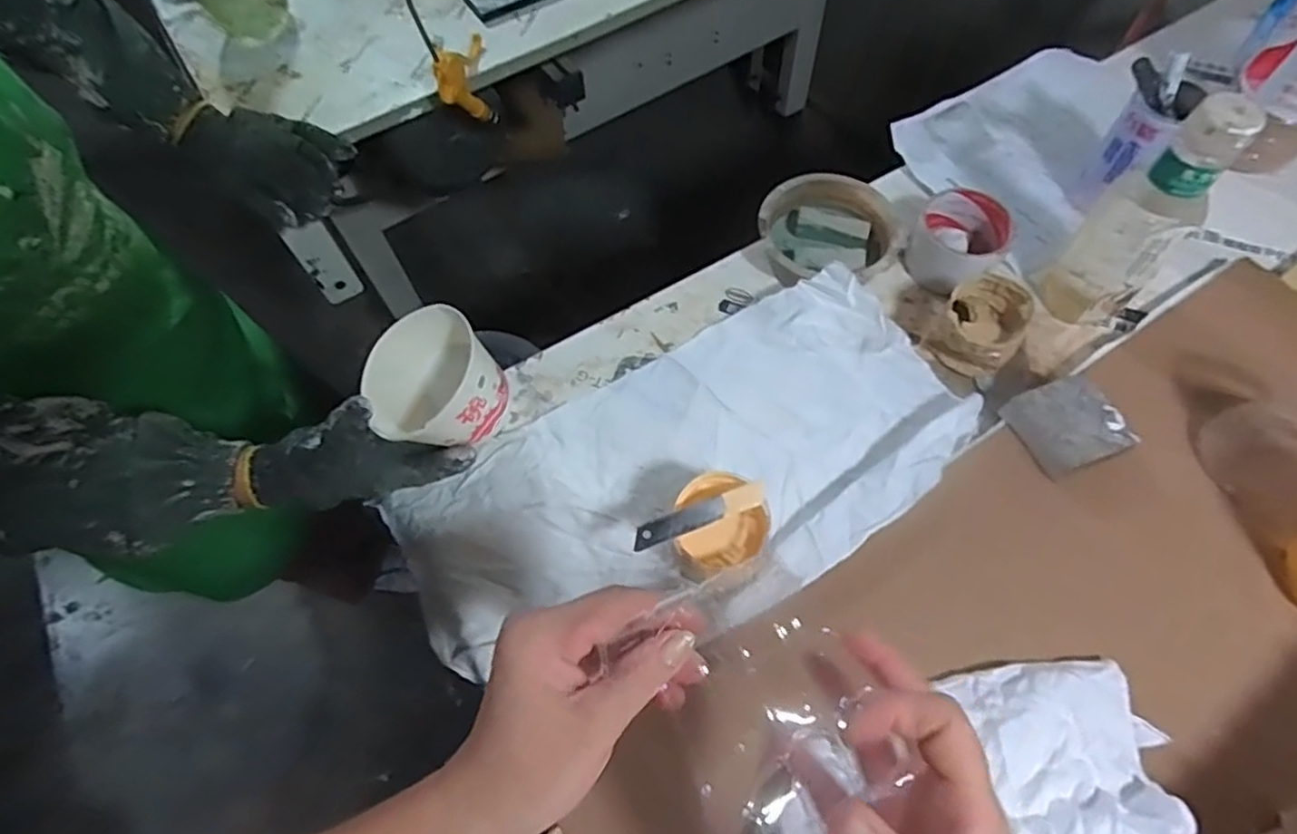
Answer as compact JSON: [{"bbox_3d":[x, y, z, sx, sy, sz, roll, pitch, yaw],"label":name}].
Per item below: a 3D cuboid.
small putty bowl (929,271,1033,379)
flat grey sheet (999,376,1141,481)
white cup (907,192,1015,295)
[{"bbox_3d":[0.273,-0.074,0.567,0.066,0.057,0.068,31,69,16],"label":"small putty bowl"},{"bbox_3d":[0.322,0.005,0.522,0.072,0.013,0.069,-26,62,2],"label":"flat grey sheet"},{"bbox_3d":[0.280,-0.161,0.611,0.077,0.052,0.081,-1,64,2],"label":"white cup"}]

